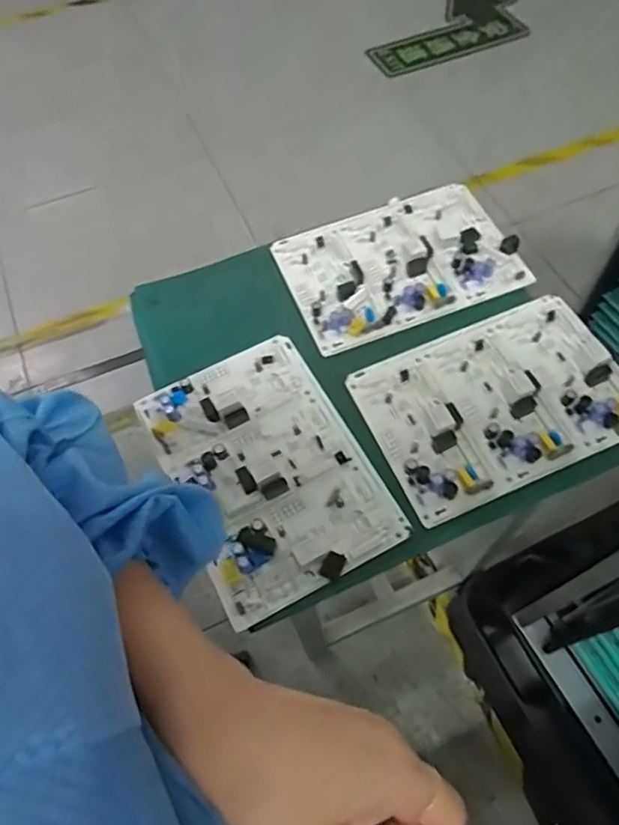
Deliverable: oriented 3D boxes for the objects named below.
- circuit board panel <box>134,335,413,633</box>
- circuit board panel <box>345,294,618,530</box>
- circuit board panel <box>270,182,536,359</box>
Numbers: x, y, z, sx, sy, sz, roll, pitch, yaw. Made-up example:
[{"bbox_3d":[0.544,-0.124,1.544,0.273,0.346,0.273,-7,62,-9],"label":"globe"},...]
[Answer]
[{"bbox_3d":[-0.038,0.042,0.500,0.155,0.021,0.225,-25,62,-12],"label":"circuit board panel"},{"bbox_3d":[0.163,-0.013,0.513,0.218,0.029,0.155,-21,62,-10],"label":"circuit board panel"},{"bbox_3d":[0.089,-0.155,0.598,0.220,0.028,0.153,-18,61,-9],"label":"circuit board panel"}]

